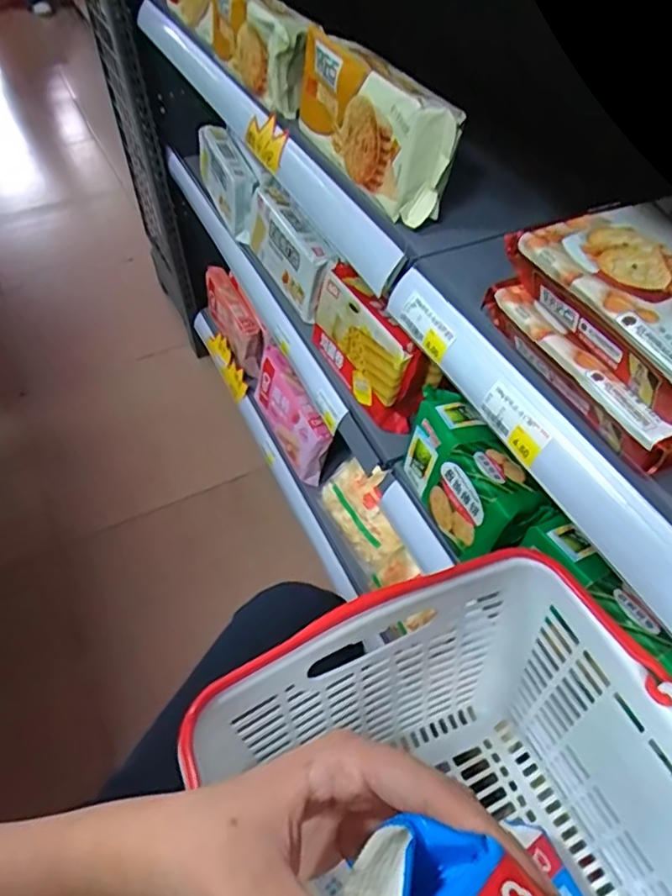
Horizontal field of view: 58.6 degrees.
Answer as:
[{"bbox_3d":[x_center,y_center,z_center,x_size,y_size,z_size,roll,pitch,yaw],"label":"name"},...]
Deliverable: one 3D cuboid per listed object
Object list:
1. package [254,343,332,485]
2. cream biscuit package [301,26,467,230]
[{"bbox_3d":[-0.094,-0.074,1.182,0.064,0.131,0.271,-21,53,-15],"label":"package"},{"bbox_3d":[0.033,-0.310,0.561,0.058,0.089,0.235,-22,53,-16],"label":"cream biscuit package"}]

